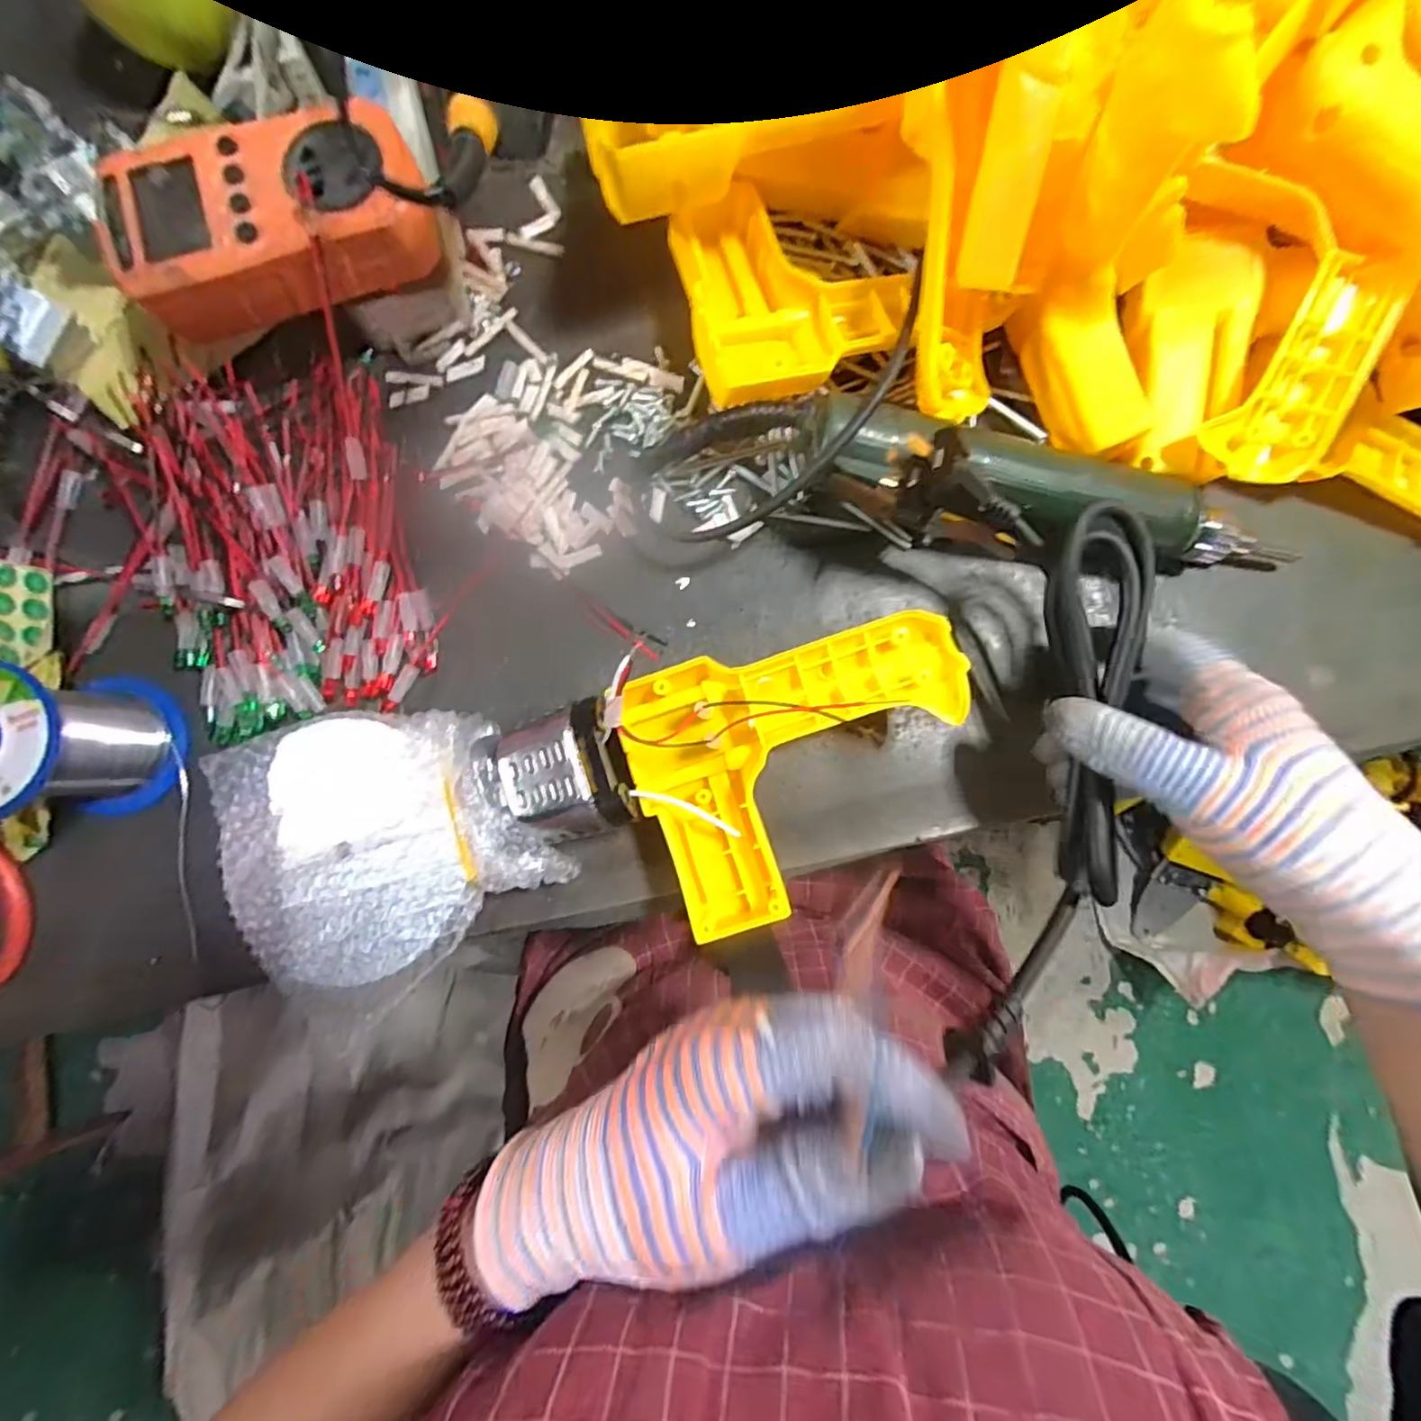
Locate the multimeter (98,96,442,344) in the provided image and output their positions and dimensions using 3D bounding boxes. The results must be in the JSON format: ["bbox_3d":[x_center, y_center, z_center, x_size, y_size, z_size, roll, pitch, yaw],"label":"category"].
[{"bbox_3d":[-0.189,-0.213,0.260,0.134,0.036,0.074,-14,84,-2],"label":"multimeter"}]

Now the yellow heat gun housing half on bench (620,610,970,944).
[{"bbox_3d":[0.041,0.028,0.273,0.147,0.044,0.117,-14,84,-4],"label":"yellow heat gun housing half on bench"}]

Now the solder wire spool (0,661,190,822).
[{"bbox_3d":[-0.288,0.015,0.265,0.065,0.067,0.062,-6,84,-3],"label":"solder wire spool"}]

